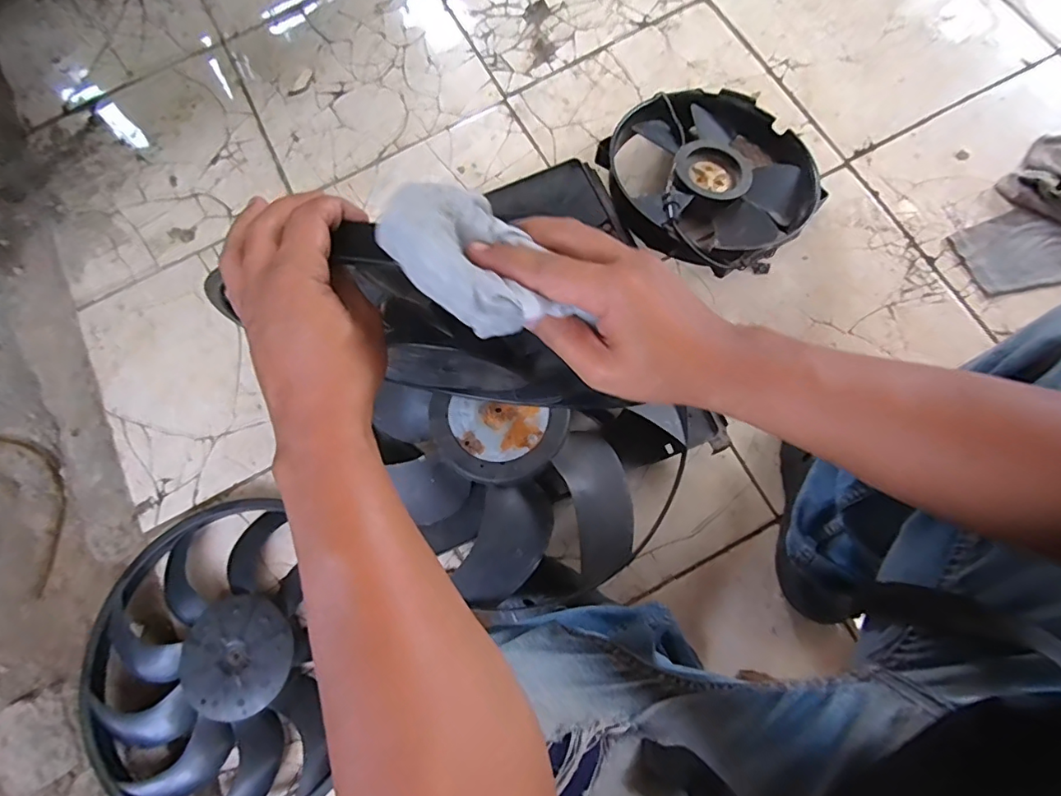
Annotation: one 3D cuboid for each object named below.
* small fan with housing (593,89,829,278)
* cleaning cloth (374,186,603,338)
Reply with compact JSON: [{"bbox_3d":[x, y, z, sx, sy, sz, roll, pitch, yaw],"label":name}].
[{"bbox_3d":[0.269,-0.332,0.774,0.296,0.114,0.292,-1,77,4],"label":"small fan with housing"},{"bbox_3d":[-0.030,-0.072,0.268,0.060,0.032,0.103,-42,80,-7],"label":"cleaning cloth"}]

